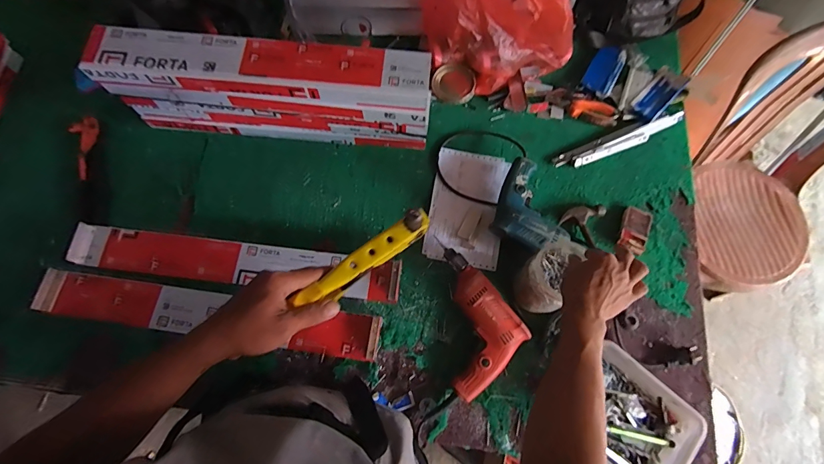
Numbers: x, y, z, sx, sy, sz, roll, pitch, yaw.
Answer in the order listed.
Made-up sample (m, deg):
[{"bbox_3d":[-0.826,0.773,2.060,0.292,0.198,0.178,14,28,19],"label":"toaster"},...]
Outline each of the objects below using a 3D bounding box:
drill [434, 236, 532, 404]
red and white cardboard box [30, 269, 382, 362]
[{"bbox_3d":[0.085,0.156,0.707,0.162,0.056,0.227,-38,77,-13],"label":"drill"},{"bbox_3d":[-0.345,0.148,0.696,0.577,0.058,0.081,8,72,1],"label":"red and white cardboard box"}]

